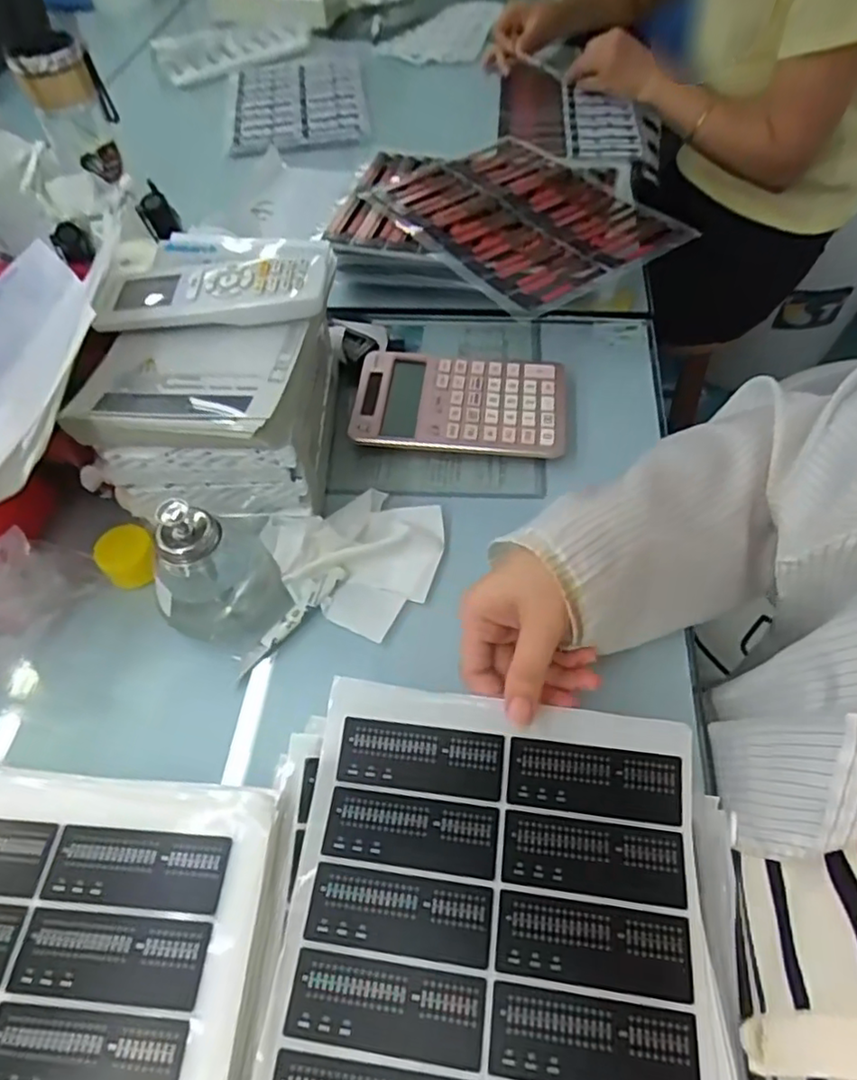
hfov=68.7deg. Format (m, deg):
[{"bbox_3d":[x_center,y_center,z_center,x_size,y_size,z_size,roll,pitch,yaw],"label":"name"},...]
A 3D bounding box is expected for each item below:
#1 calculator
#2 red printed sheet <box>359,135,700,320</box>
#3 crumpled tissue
[{"bbox_3d":[0.026,-0.117,0.539,0.179,0.023,0.109,2,56,5],"label":"calculator"},{"bbox_3d":[0.086,-0.315,0.606,0.194,0.012,0.271,-33,61,-14],"label":"red printed sheet"},{"bbox_3d":[-0.052,0.003,0.456,0.116,0.028,0.110,21,59,17],"label":"crumpled tissue"}]

